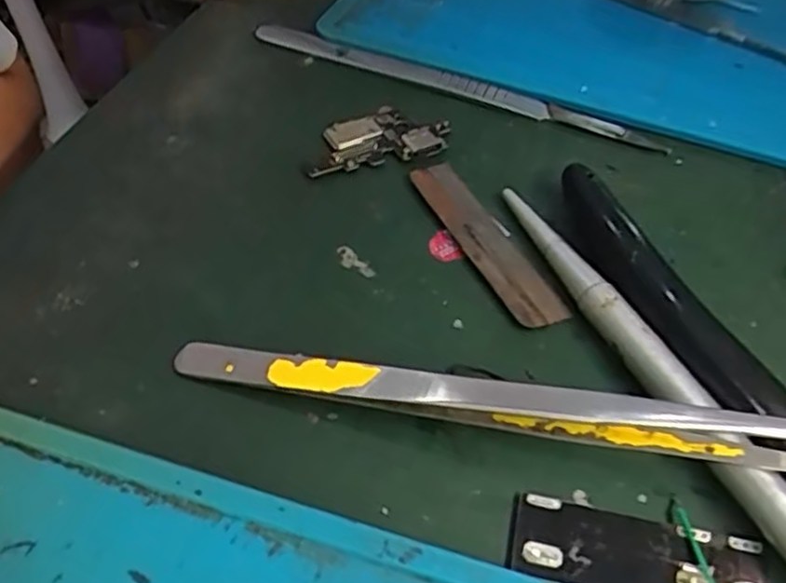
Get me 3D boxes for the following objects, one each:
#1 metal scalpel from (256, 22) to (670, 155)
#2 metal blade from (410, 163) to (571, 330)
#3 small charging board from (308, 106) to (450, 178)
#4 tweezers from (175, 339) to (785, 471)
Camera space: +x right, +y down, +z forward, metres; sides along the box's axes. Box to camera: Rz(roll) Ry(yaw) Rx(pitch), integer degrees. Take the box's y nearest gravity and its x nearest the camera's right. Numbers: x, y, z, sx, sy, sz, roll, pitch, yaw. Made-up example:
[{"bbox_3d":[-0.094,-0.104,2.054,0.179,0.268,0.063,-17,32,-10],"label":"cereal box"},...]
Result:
[{"bbox_3d":[0.015,-0.064,0.215,0.130,0.006,0.008,22,53,17],"label":"metal scalpel"},{"bbox_3d":[0.023,-0.013,0.175,0.013,0.004,0.057,-22,51,-18],"label":"metal blade"},{"bbox_3d":[-0.004,-0.043,0.199,0.037,0.004,0.023,-7,50,-6],"label":"small charging board"},{"bbox_3d":[0.019,0.020,0.133,0.130,0.022,0.008,12,49,11],"label":"tweezers"}]

